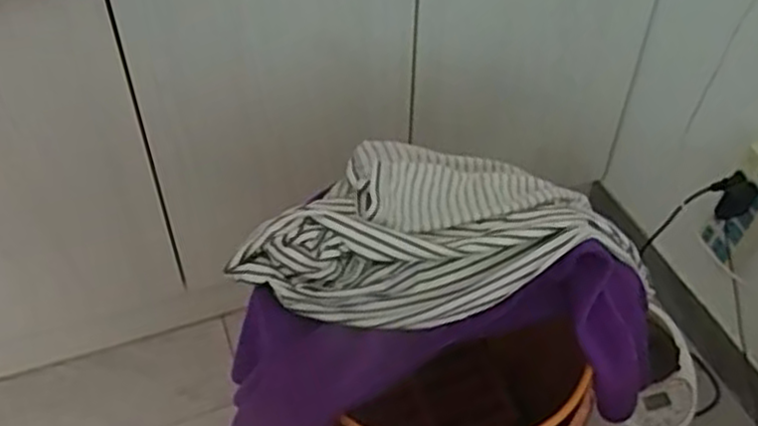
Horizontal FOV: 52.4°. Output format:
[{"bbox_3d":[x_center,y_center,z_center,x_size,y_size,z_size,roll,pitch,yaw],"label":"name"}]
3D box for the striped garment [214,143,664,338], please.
[{"bbox_3d":[0.072,0.019,0.762,0.384,0.105,0.186,3,46,3],"label":"striped garment"}]

